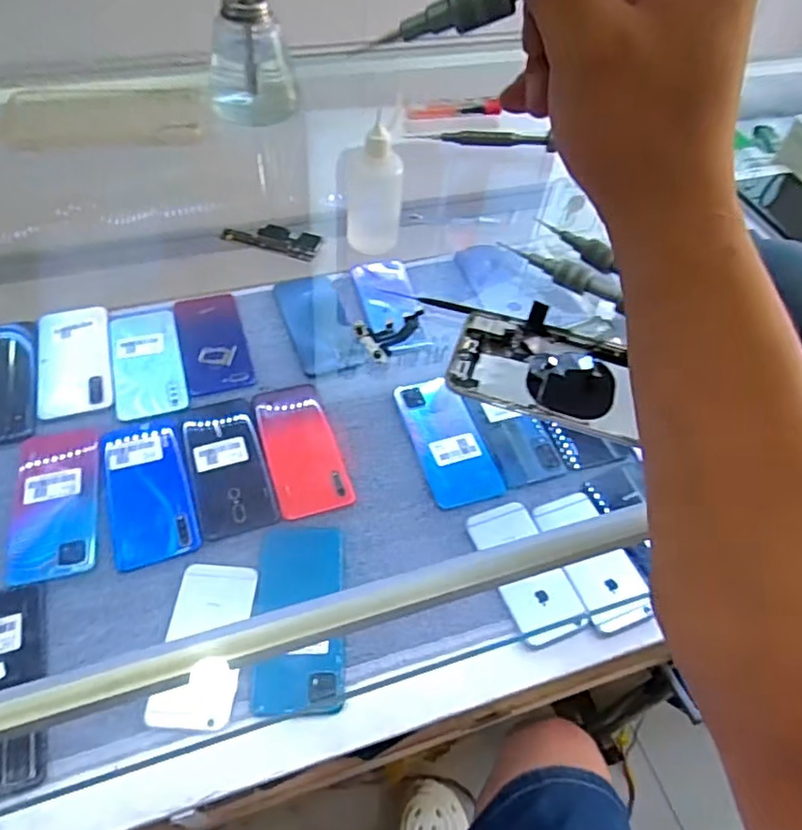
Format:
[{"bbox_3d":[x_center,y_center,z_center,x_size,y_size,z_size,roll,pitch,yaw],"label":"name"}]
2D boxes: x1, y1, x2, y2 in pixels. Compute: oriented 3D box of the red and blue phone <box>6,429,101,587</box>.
[{"bbox_3d":[-0.328,0.079,0.595,0.073,0.008,0.165,-9,54,-12],"label":"red and blue phone"}]

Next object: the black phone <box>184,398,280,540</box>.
[{"bbox_3d":[-0.176,0.049,0.636,0.072,0.010,0.158,-14,56,-15],"label":"black phone"}]

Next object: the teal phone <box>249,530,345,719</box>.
[{"bbox_3d":[-0.088,0.172,0.548,0.075,0.005,0.163,-1,53,-5],"label":"teal phone"}]

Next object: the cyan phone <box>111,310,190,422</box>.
[{"bbox_3d":[-0.285,-0.062,0.704,0.074,0.008,0.160,-11,55,-13],"label":"cyan phone"}]

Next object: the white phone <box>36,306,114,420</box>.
[{"bbox_3d":[-0.366,-0.066,0.699,0.077,0.011,0.153,-11,55,-13],"label":"white phone"}]

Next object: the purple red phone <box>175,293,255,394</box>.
[{"bbox_3d":[-0.219,-0.087,0.731,0.071,0.010,0.145,-13,55,-14],"label":"purple red phone"}]

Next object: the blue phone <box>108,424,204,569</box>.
[{"bbox_3d":[-0.249,0.070,0.610,0.075,0.008,0.156,-16,56,-16],"label":"blue phone"}]

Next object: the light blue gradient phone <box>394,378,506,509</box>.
[{"bbox_3d":[0.051,0.024,0.673,0.075,0.011,0.154,-13,55,-14],"label":"light blue gradient phone"}]

